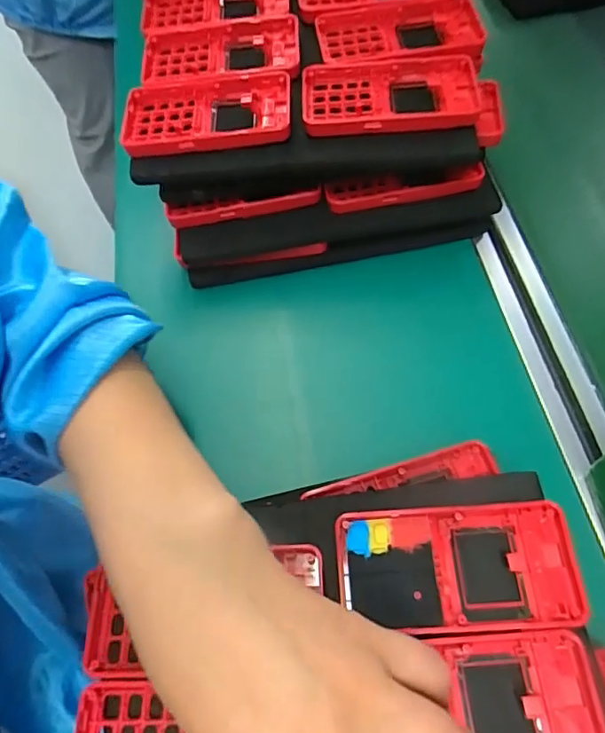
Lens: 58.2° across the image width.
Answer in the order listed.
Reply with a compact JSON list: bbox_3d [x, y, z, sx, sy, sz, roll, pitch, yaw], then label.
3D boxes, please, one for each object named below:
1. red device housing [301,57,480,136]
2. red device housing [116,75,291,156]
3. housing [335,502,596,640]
[{"bbox_3d":[0.063,-0.200,0.396,0.126,0.013,0.072,1,61,3],"label":"red device housing"},{"bbox_3d":[-0.071,-0.184,0.395,0.123,0.008,0.061,-5,61,0],"label":"red device housing"},{"bbox_3d":[0.082,0.106,0.288,0.124,0.013,0.062,-4,61,1],"label":"housing"}]

